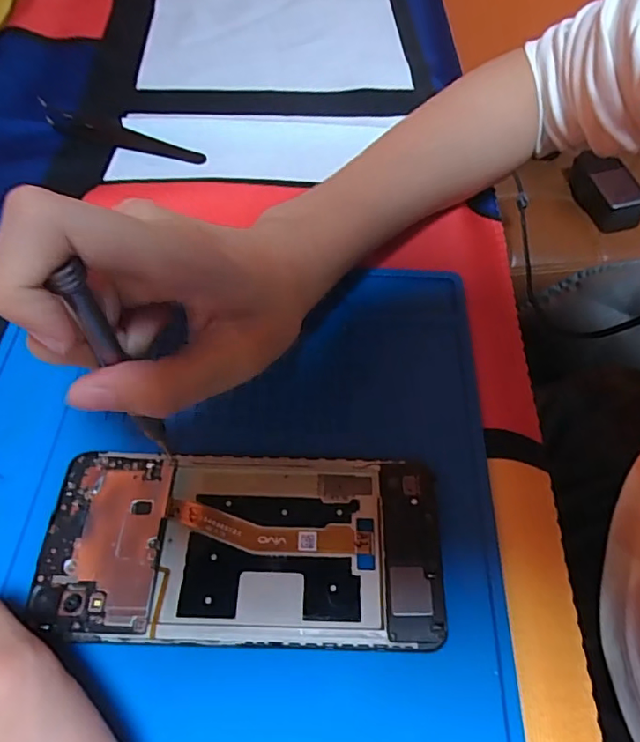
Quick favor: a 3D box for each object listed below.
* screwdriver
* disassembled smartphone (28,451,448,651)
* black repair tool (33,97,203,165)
[{"bbox_3d":[-0.064,0.004,0.178,0.006,0.107,0.008,13,55,11],"label":"screwdriver"},{"bbox_3d":[-0.030,0.066,0.203,0.148,0.008,0.070,2,57,0],"label":"disassembled smartphone"},{"bbox_3d":[-0.131,-0.156,0.344,0.116,0.012,0.015,15,58,8],"label":"black repair tool"}]

